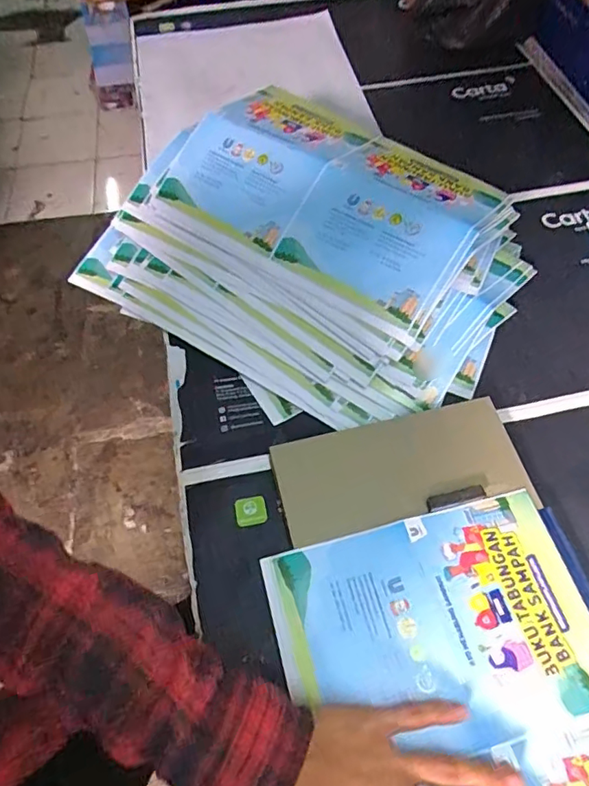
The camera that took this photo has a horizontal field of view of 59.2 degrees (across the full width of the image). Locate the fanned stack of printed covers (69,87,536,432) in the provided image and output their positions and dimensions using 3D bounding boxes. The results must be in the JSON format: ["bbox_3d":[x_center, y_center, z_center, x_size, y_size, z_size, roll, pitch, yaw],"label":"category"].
[{"bbox_3d":[0.007,-0.154,0.530,0.417,0.116,0.296,32,64,19],"label":"fanned stack of printed covers"}]

